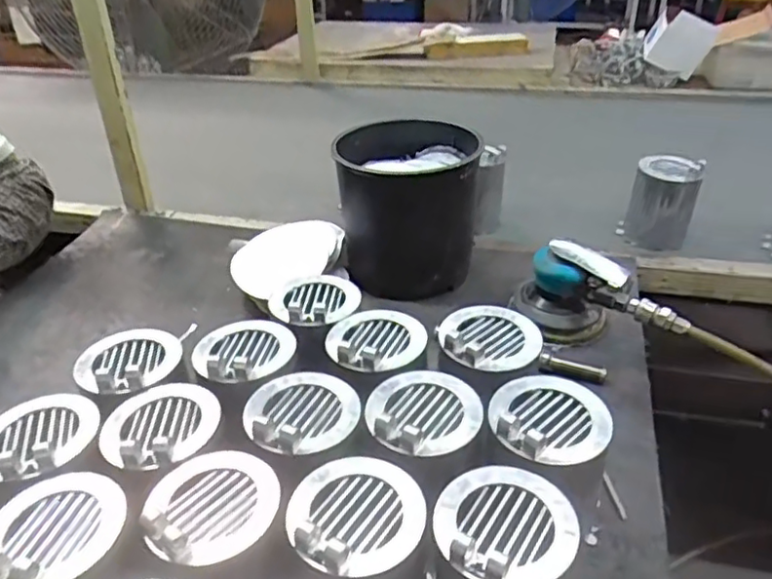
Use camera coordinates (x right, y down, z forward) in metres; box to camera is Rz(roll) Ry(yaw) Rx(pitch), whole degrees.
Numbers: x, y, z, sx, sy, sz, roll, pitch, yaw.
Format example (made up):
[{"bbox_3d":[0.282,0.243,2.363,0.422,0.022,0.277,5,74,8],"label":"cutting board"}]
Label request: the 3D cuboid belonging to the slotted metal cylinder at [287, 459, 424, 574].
[{"bbox_3d":[-0.019,0.141,0.409,0.086,0.019,0.082,-2,33,1],"label":"slotted metal cylinder"}]

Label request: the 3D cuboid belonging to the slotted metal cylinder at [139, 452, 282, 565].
[{"bbox_3d":[-0.113,0.140,0.422,0.076,0.017,0.086,20,39,30],"label":"slotted metal cylinder"}]

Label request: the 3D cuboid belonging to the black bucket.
[{"bbox_3d":[0.025,-0.102,0.813,0.163,0.190,0.162,-2,33,1],"label":"black bucket"}]

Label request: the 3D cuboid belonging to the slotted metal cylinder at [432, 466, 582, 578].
[{"bbox_3d":[0.076,0.142,0.397,0.087,0.015,0.080,-2,33,1],"label":"slotted metal cylinder"}]

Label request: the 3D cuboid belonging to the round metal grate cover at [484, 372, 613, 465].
[{"bbox_3d":[0.120,0.091,0.469,0.085,0.013,0.081,-2,33,1],"label":"round metal grate cover"}]

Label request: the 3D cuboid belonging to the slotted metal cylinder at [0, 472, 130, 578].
[{"bbox_3d":[-0.214,0.148,0.409,0.085,0.012,0.083,-21,38,-26],"label":"slotted metal cylinder"}]

